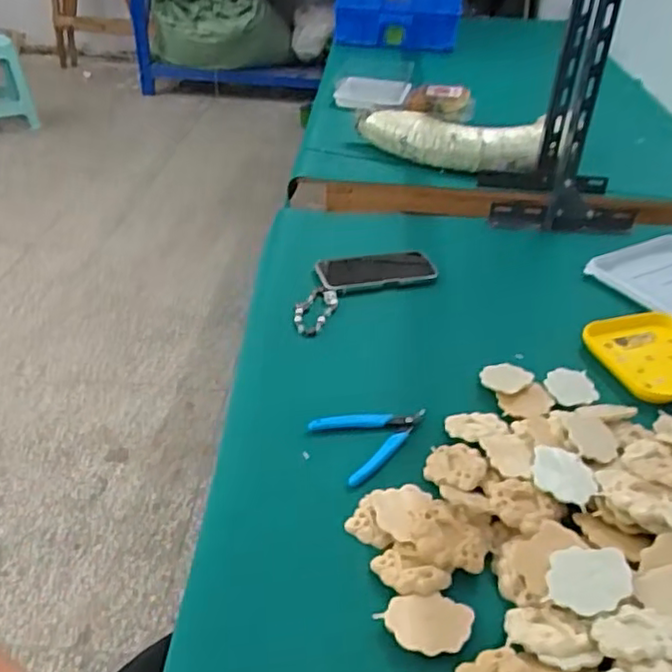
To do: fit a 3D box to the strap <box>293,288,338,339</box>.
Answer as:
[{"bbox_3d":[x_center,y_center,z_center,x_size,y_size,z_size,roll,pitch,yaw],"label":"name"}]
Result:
[{"bbox_3d":[-0.029,-0.033,0.876,0.047,0.008,0.102,14,38,17],"label":"strap"}]

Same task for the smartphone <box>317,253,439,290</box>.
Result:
[{"bbox_3d":[0.058,-0.098,0.963,0.164,0.009,0.085,-7,36,-12],"label":"smartphone"}]

